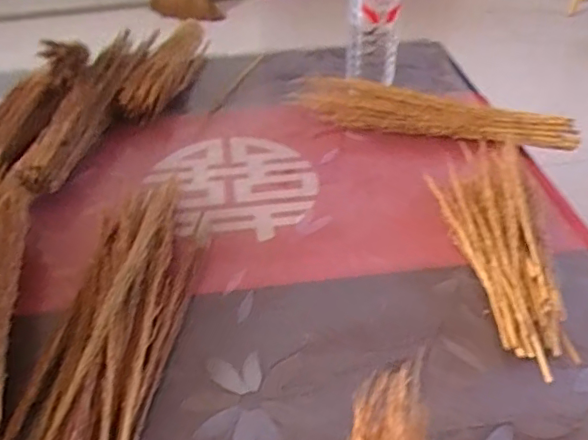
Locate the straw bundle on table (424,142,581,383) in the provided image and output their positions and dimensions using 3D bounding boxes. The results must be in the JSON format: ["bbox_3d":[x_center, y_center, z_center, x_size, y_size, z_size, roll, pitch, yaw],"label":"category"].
[{"bbox_3d":[0.195,0.022,0.526,0.096,0.045,0.277,1,41,3],"label":"straw bundle on table"}]

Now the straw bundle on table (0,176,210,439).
[{"bbox_3d":[-0.152,0.087,0.465,0.103,0.051,0.338,4,42,6],"label":"straw bundle on table"}]

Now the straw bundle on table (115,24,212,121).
[{"bbox_3d":[-0.182,-0.219,0.813,0.049,0.054,0.264,7,42,9],"label":"straw bundle on table"}]

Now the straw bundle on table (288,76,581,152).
[{"bbox_3d":[0.168,-0.131,0.692,0.342,0.052,0.053,11,43,14],"label":"straw bundle on table"}]

